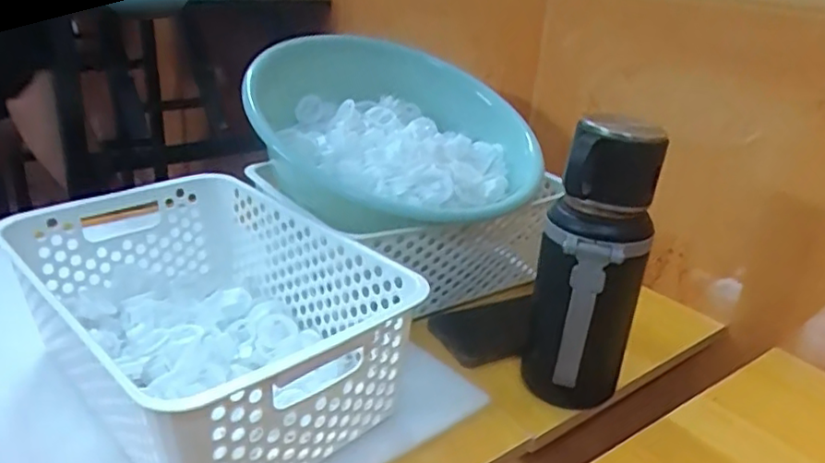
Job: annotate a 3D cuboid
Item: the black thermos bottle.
[{"bbox_3d":[0.136,0.035,0.492,0.076,0.225,0.067,13,27,19],"label":"black thermos bottle"}]

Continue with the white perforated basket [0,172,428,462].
[{"bbox_3d":[-0.165,0.068,0.504,0.207,0.122,0.317,-20,34,-41],"label":"white perforated basket"}]

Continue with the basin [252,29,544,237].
[{"bbox_3d":[-0.016,-0.112,0.703,0.310,0.115,0.310,14,37,-11],"label":"basin"}]

